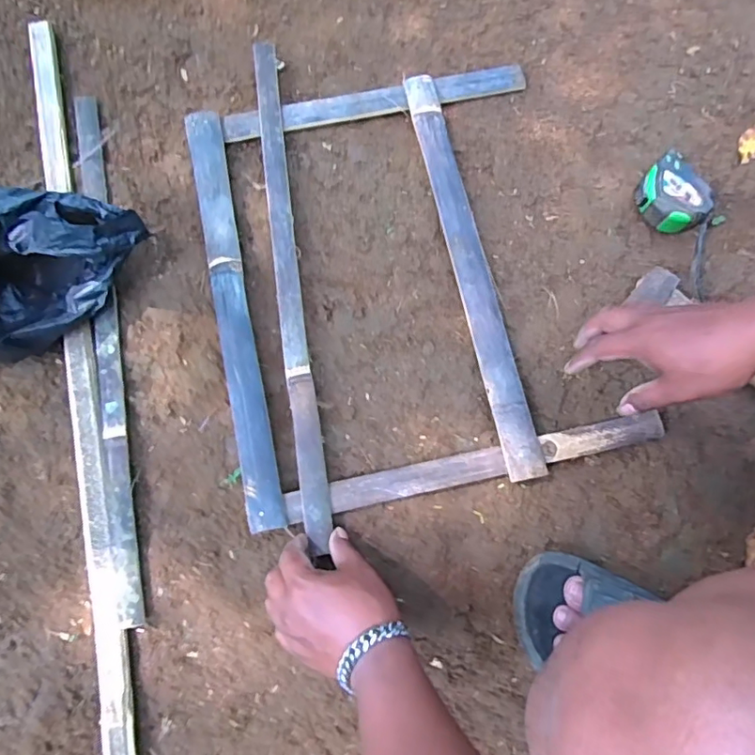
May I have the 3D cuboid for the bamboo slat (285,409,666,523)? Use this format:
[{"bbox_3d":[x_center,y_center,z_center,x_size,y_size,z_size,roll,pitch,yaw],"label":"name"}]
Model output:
[{"bbox_3d":[0.099,0.088,0.540,0.381,0.015,0.032,-12,77,-4],"label":"bamboo slat"}]

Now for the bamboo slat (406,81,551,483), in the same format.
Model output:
[{"bbox_3d":[0.098,-0.123,0.575,0.036,0.015,0.460,-13,78,1],"label":"bamboo slat"}]

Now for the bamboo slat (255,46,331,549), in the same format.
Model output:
[{"bbox_3d":[-0.096,-0.112,0.572,0.028,0.011,0.565,-8,78,-2],"label":"bamboo slat"}]

